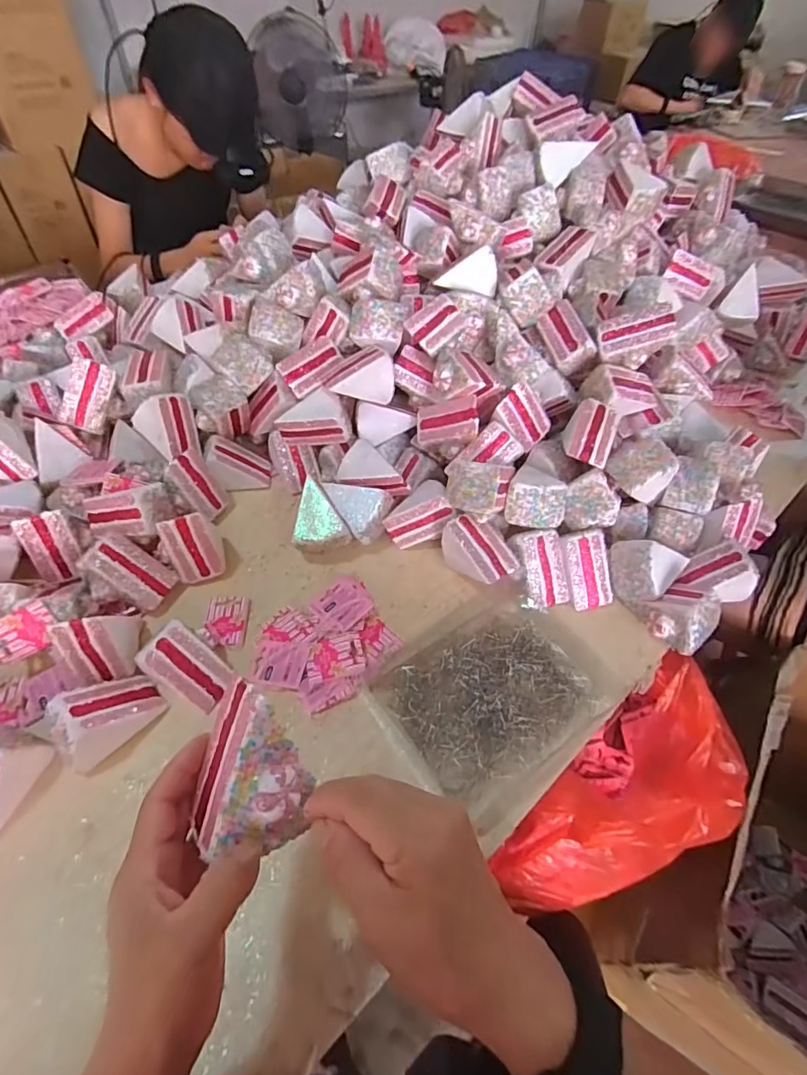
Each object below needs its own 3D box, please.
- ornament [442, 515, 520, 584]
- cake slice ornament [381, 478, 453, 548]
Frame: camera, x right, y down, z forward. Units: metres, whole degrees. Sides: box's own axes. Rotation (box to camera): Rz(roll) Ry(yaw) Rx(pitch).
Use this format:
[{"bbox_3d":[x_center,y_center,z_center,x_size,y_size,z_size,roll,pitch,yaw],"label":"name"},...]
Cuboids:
[{"bbox_3d":[0.090,0.017,0.597,0.056,0.048,0.091,-34,59,-27],"label":"ornament"},{"bbox_3d":[0.023,-0.035,0.652,0.093,0.056,0.072,-32,24,23],"label":"cake slice ornament"}]

